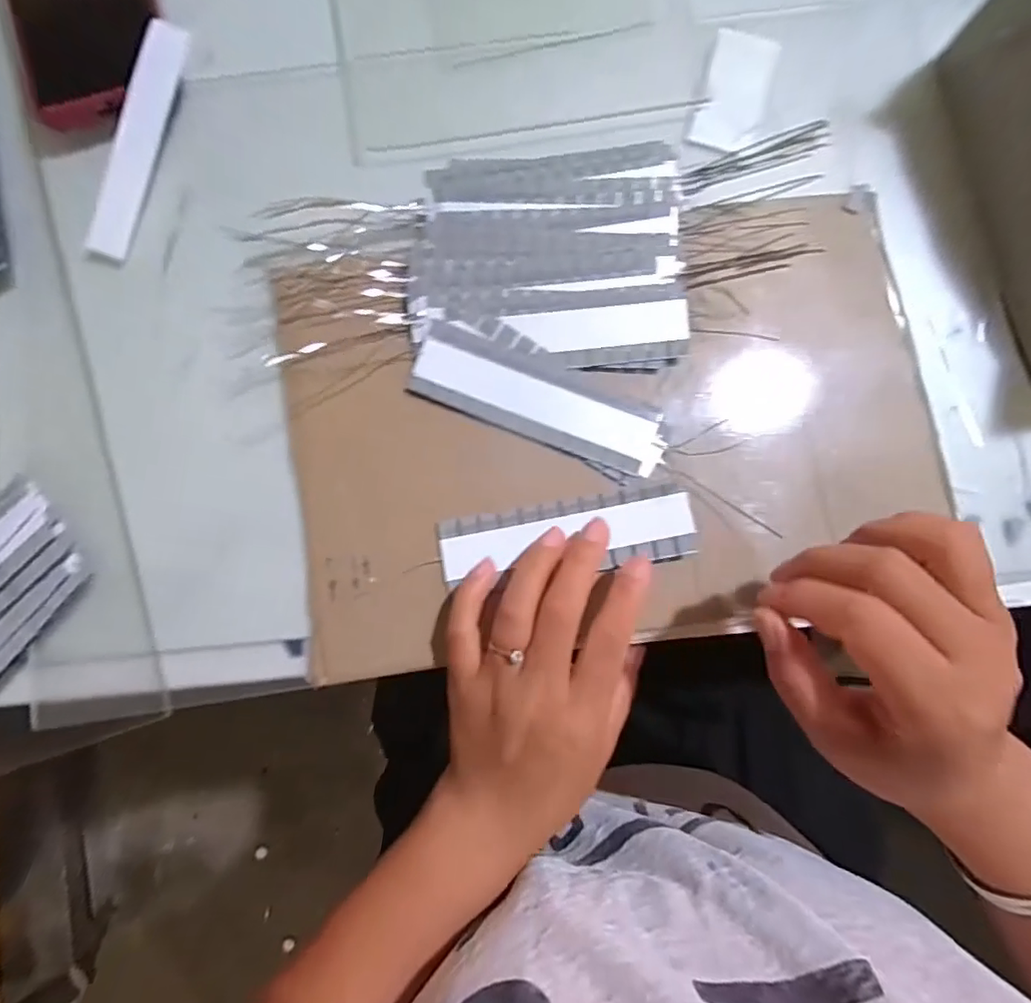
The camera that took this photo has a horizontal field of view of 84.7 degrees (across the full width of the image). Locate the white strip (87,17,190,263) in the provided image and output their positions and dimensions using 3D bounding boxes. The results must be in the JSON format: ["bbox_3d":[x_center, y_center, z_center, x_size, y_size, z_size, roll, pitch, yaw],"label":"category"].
[{"bbox_3d":[-0.208,-0.200,0.313,0.022,0.006,0.131,17,91,-12],"label":"white strip"}]

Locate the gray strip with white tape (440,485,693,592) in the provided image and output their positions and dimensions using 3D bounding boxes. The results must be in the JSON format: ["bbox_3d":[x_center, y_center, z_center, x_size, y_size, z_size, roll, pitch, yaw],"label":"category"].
[{"bbox_3d":[0.026,0.017,0.286,0.128,0.010,0.038,-7,82,1],"label":"gray strip with white tape"}]

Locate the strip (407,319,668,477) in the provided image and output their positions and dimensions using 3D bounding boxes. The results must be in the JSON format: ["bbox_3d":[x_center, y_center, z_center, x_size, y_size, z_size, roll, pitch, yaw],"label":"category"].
[{"bbox_3d":[0.013,-0.054,0.298,0.135,0.006,0.040,21,82,1],"label":"strip"}]

